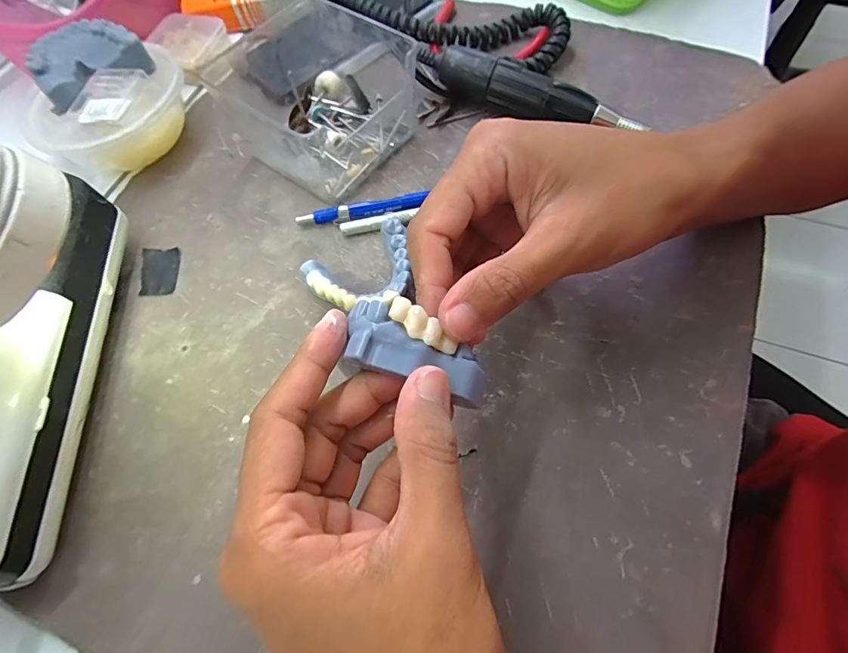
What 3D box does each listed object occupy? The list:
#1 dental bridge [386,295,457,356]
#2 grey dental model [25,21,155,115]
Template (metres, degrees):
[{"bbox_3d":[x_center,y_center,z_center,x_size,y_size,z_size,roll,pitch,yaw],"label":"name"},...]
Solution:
[{"bbox_3d":[0.000,0.001,0.162,0.029,0.005,0.011,38,72,-7],"label":"dental bridge"},{"bbox_3d":[-0.216,-0.174,0.288,0.065,0.022,0.048,-31,66,-11],"label":"grey dental model"}]

